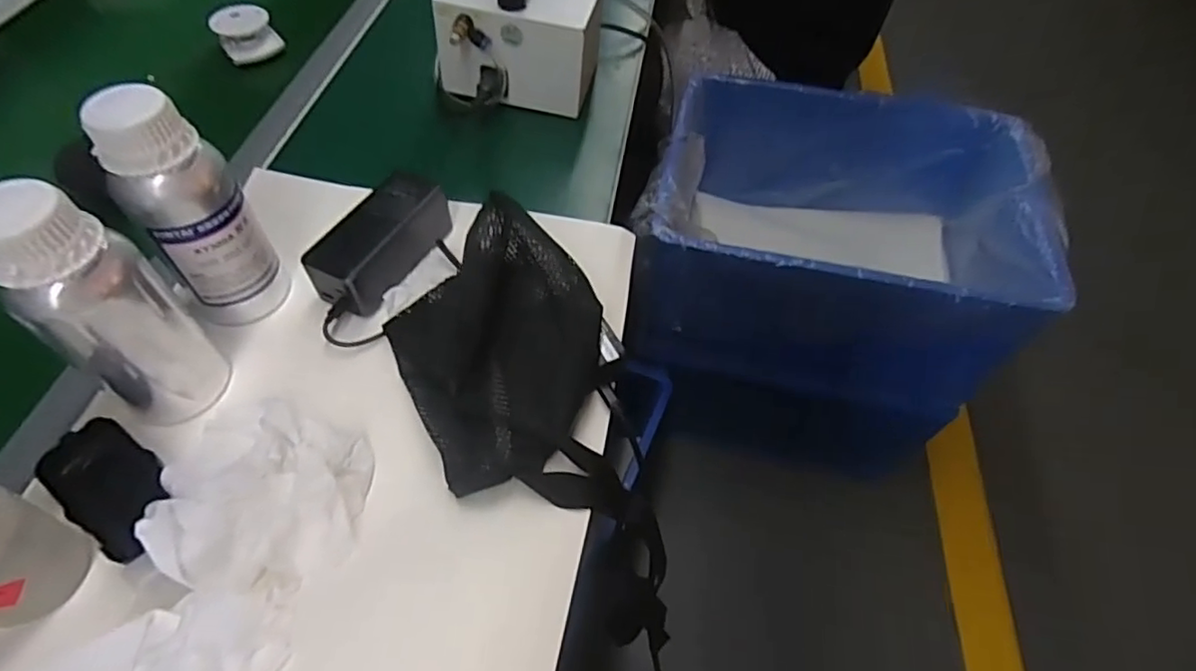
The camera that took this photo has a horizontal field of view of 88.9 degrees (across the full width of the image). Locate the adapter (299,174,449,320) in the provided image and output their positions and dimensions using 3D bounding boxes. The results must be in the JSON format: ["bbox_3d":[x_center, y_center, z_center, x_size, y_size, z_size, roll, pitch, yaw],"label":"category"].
[{"bbox_3d":[-0.184,-0.082,0.521,0.054,0.047,0.134,23,59,11],"label":"adapter"}]

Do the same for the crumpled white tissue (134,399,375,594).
[{"bbox_3d":[-0.220,0.098,0.400,0.120,0.046,0.126,-6,58,-7],"label":"crumpled white tissue"}]

